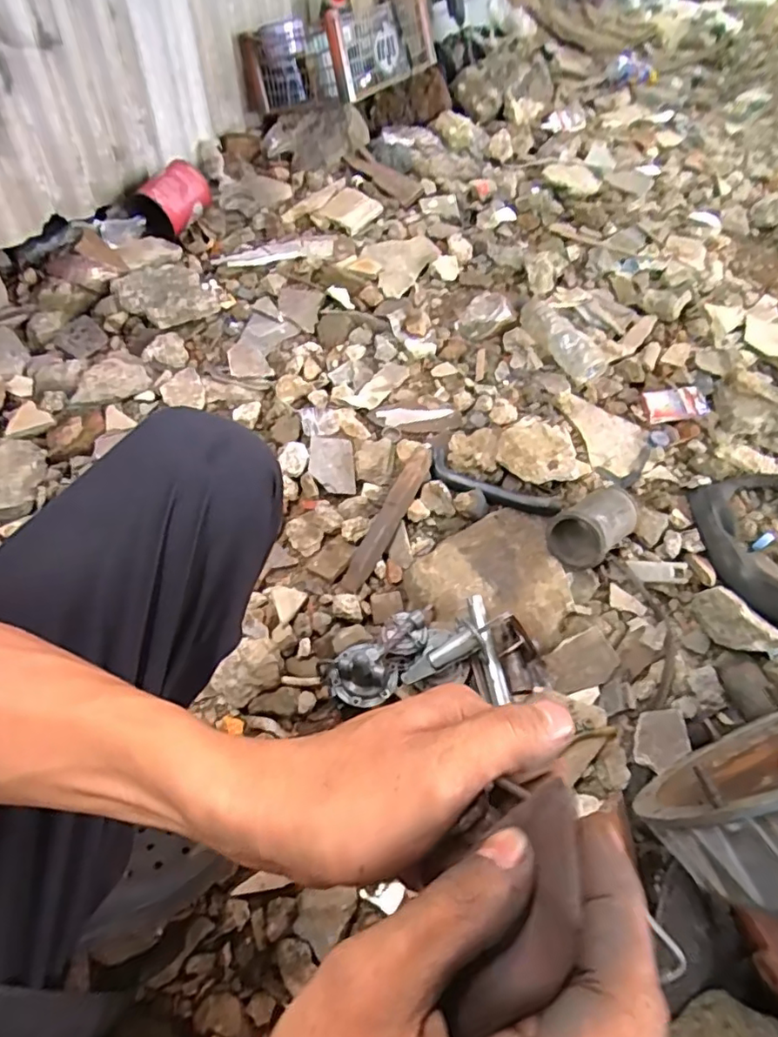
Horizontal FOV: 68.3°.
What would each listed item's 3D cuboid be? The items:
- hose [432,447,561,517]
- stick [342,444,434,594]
[{"bbox_3d":[0.148,-0.047,0.844,0.201,0.029,0.054,29,60,13],"label":"hose"},{"bbox_3d":[-0.001,-0.002,0.801,0.033,0.025,0.232,27,77,12],"label":"stick"}]

